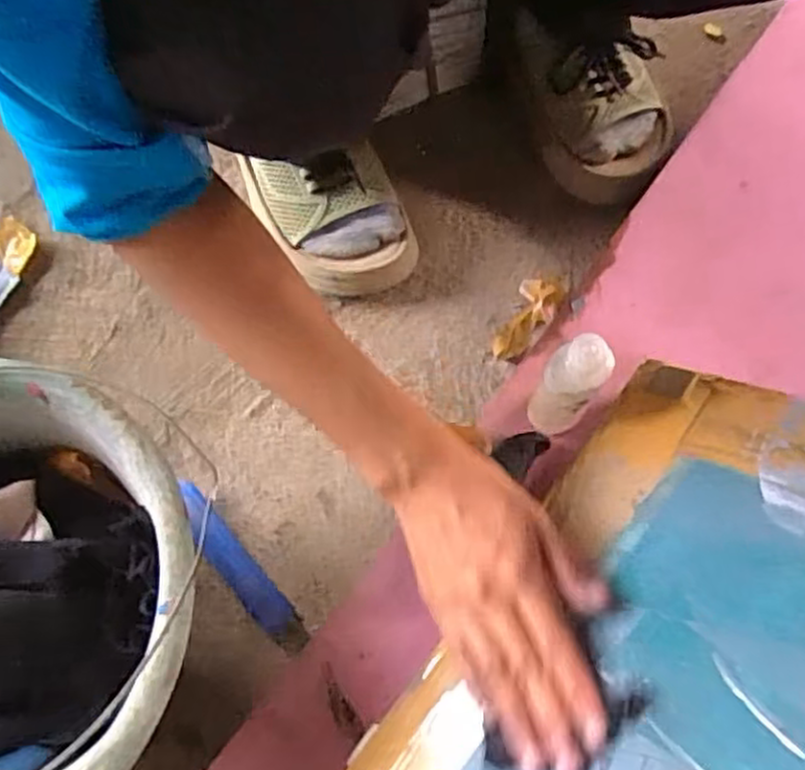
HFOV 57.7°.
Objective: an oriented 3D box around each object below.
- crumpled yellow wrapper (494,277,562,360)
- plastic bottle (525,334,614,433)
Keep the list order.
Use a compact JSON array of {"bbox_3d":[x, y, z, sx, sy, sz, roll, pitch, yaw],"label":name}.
[{"bbox_3d":[0.094,-0.051,0.544,0.031,0.027,0.078,25,71,10],"label":"crumpled yellow wrapper"},{"bbox_3d":[0.096,0.003,0.428,0.032,0.095,0.031,0,69,1],"label":"plastic bottle"}]

